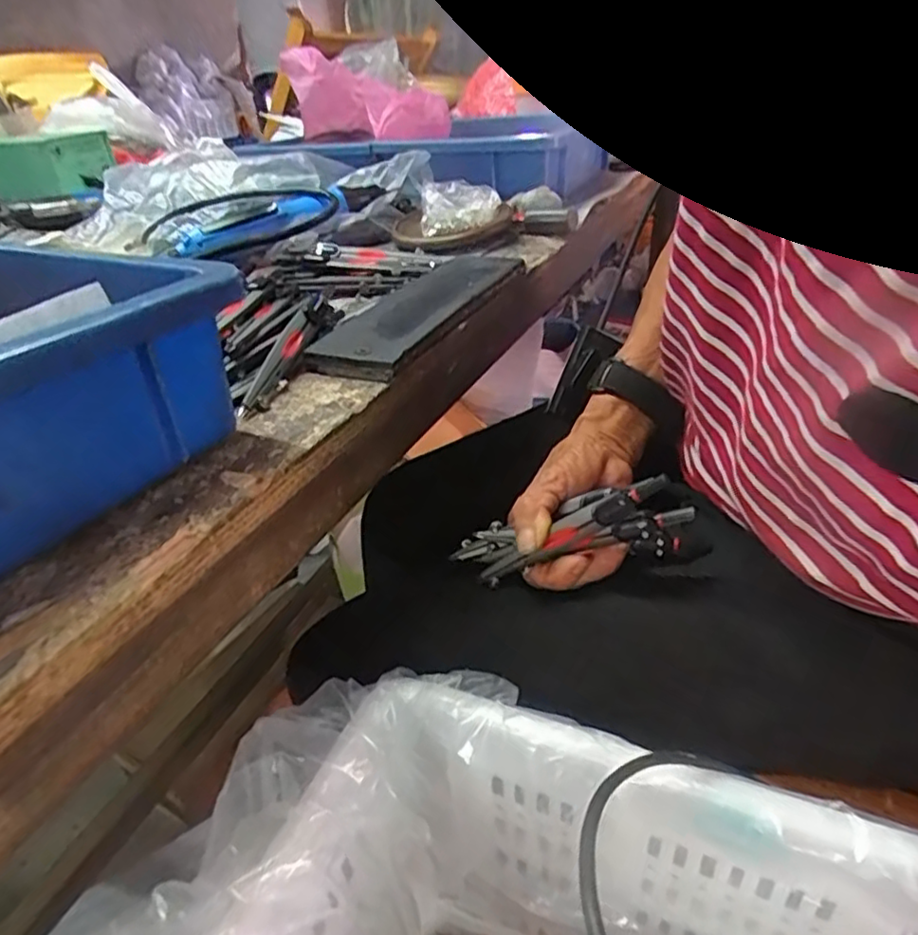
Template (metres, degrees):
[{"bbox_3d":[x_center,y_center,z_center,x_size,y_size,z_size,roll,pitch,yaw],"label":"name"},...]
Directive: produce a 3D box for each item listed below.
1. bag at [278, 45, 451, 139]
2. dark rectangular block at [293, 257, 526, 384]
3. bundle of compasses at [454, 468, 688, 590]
[{"bbox_3d":[-0.117,-0.471,0.805,0.196,0.096,0.153,18,37,10],"label":"bag"},{"bbox_3d":[-0.019,-0.111,0.422,0.061,0.010,0.215,12,36,23],"label":"dark rectangular block"},{"bbox_3d":[0.060,0.042,0.355,0.142,0.055,0.024,-17,25,29],"label":"bundle of compasses"}]

